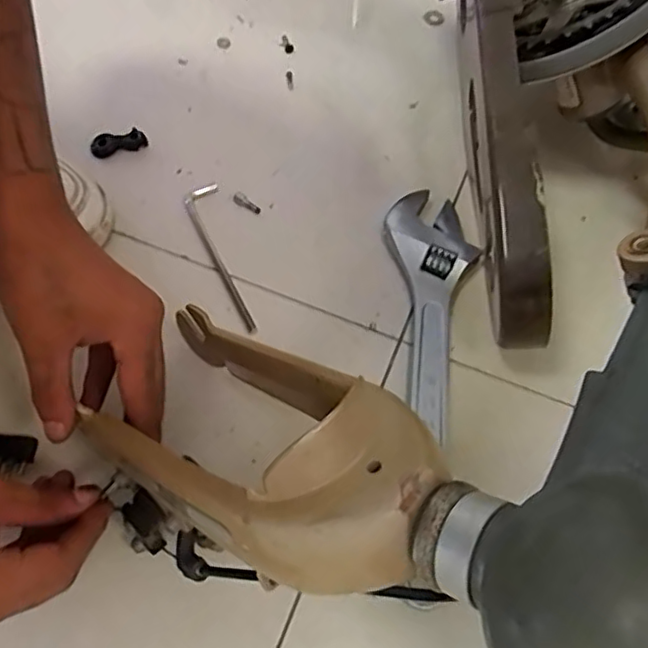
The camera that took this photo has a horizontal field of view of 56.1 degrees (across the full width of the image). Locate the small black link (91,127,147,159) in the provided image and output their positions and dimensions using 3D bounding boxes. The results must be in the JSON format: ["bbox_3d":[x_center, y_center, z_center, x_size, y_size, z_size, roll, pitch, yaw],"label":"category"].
[{"bbox_3d":[-0.168,-0.148,0.498,0.044,0.016,0.016,-10,64,-7],"label":"small black link"}]

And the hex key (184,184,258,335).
[{"bbox_3d":[-0.080,-0.052,0.459,0.027,0.005,0.142,-15,64,-9],"label":"hex key"}]

